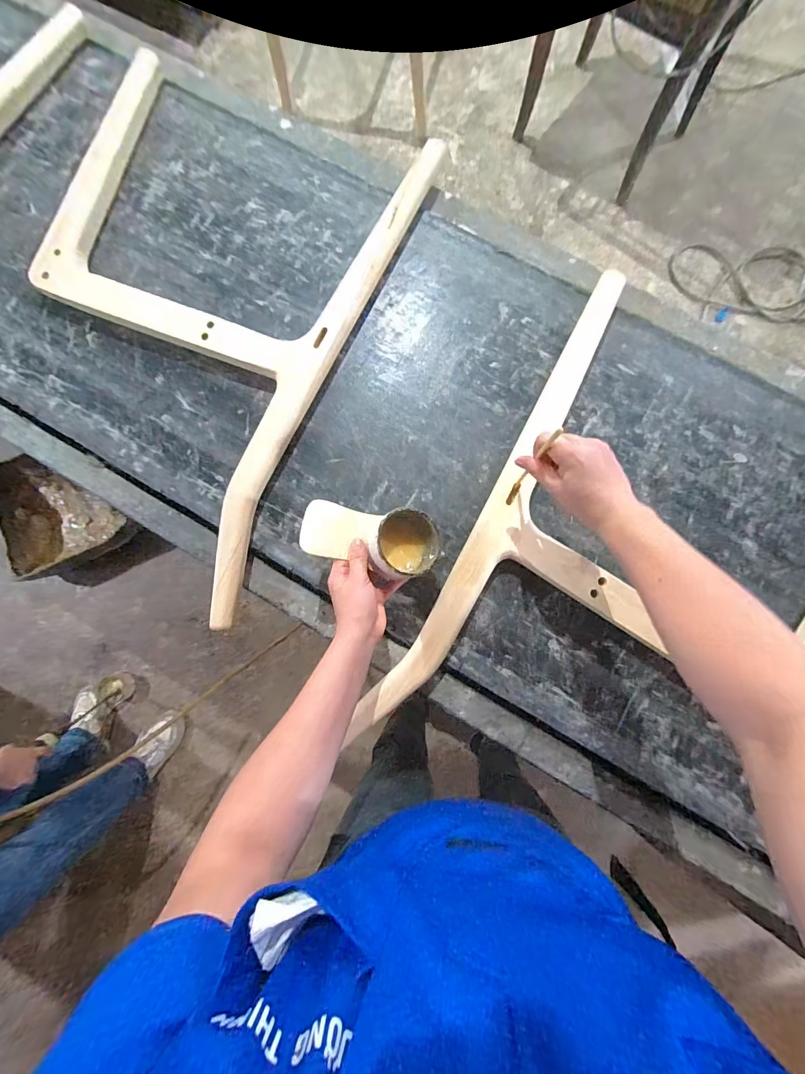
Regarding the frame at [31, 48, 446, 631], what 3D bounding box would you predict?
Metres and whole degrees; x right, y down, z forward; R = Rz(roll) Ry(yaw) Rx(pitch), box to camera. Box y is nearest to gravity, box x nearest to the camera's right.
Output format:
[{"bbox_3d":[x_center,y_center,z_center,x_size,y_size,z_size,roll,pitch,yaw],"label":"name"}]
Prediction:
[{"bbox_3d":[-0.331,-0.329,0.597,0.520,0.035,0.744,22,85,4],"label":"frame"}]

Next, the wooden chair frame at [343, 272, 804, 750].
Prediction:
[{"bbox_3d":[0.327,0.074,0.529,0.521,0.039,0.750,30,85,5],"label":"wooden chair frame"}]

